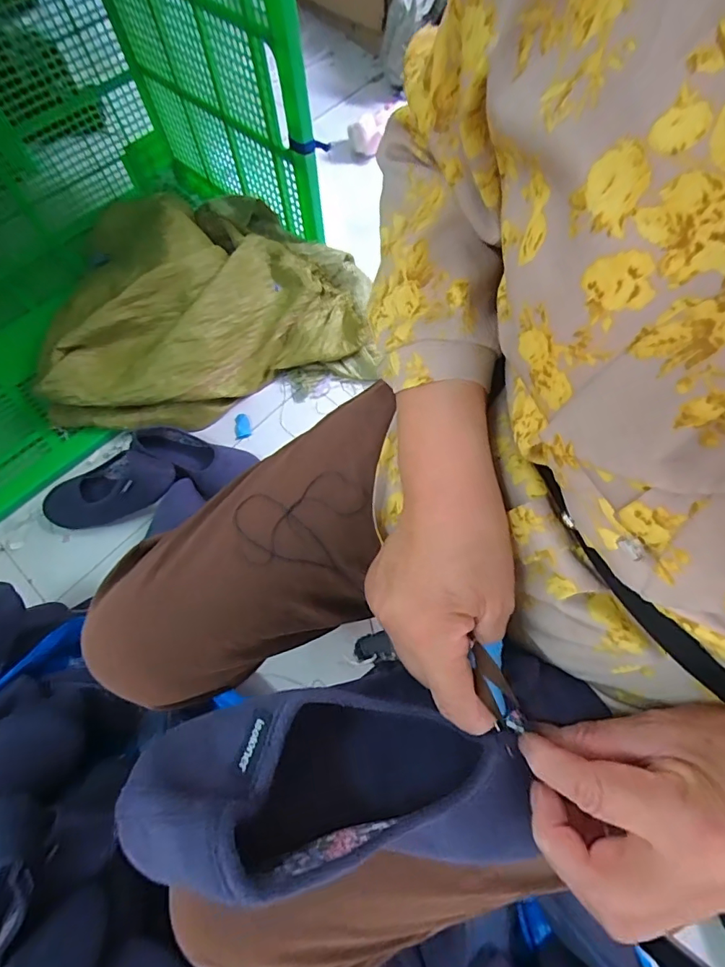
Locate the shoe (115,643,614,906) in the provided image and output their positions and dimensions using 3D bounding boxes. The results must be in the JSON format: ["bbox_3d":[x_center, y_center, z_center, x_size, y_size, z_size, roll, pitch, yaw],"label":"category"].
[{"bbox_3d":[0.010,0.144,0.243,0.237,0.063,0.089,-2,65,-15],"label":"shoe"}]

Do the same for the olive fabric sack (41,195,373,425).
[{"bbox_3d":[-0.296,-0.354,0.936,0.580,0.175,0.428,-8,66,-1],"label":"olive fabric sack"}]

